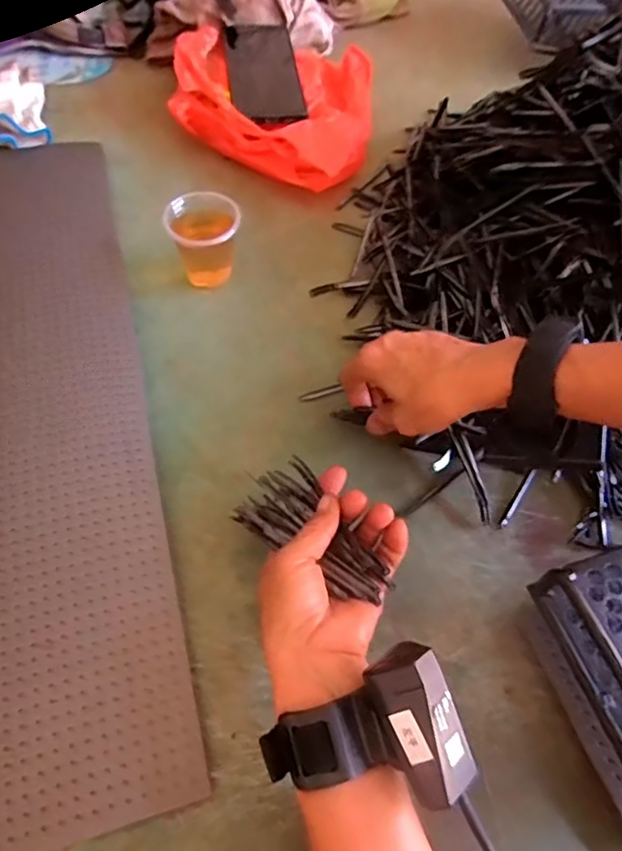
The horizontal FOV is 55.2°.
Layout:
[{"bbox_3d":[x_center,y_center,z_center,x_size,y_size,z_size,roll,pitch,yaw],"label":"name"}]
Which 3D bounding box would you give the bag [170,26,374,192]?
[{"bbox_3d":[-0.029,-0.357,0.644,0.239,0.066,0.188,33,62,17],"label":"bag"}]

